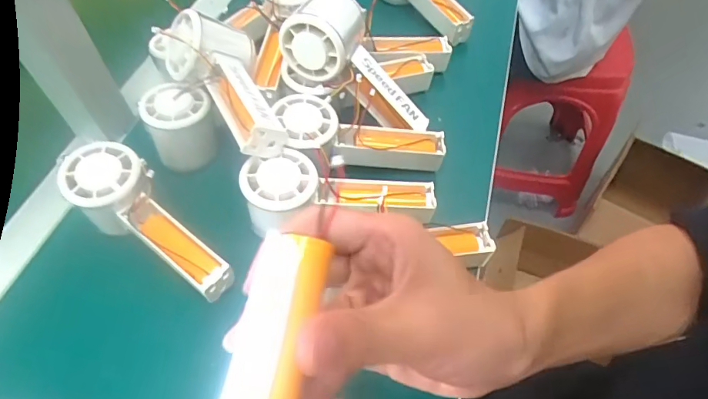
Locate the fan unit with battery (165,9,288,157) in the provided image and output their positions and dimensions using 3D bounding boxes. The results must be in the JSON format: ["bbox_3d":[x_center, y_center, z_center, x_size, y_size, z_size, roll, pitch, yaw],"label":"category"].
[{"bbox_3d":[-0.105,-0.097,0.359,0.073,0.039,0.146,-21,58,-14],"label":"fan unit with battery"}]

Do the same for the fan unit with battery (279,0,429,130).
[{"bbox_3d":[0.006,-0.116,0.403,0.146,0.056,0.061,37,53,-25],"label":"fan unit with battery"}]

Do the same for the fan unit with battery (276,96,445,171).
[{"bbox_3d":[0.004,-0.051,0.393,0.147,0.041,0.052,11,54,-15],"label":"fan unit with battery"}]

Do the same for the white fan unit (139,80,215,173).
[{"bbox_3d":[-0.151,-0.066,0.400,0.055,0.060,0.053,-20,57,-13],"label":"white fan unit"}]

